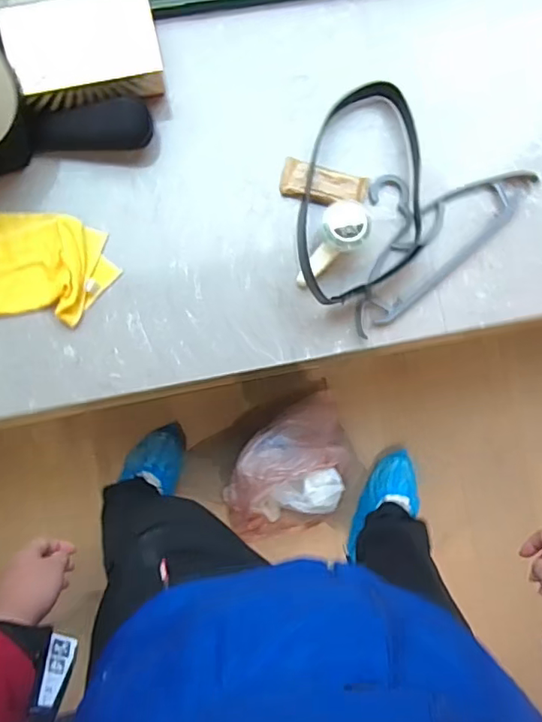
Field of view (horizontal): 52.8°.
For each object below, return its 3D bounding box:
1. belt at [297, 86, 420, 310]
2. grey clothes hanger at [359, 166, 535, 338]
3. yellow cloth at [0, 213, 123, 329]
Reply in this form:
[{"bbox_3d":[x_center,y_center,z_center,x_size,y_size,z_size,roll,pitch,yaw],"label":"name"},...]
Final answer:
[{"bbox_3d":[0.145,-0.268,0.880,0.205,0.041,0.379,1,87,-3],"label":"belt"},{"bbox_3d":[0.246,-0.228,0.899,0.389,0.034,0.192,-42,90,-4],"label":"grey clothes hanger"},{"bbox_3d":[-0.377,-0.147,0.865,0.253,0.031,0.171,6,87,-3],"label":"yellow cloth"}]

